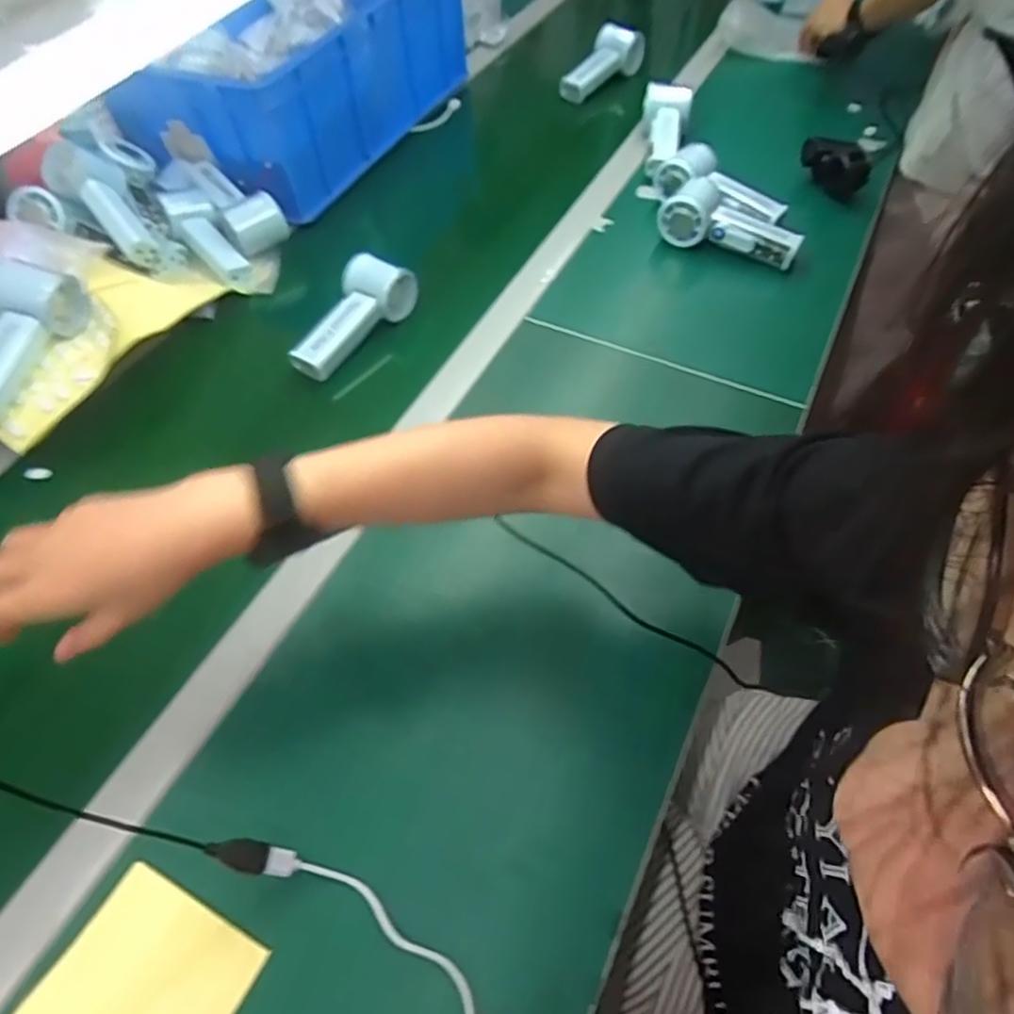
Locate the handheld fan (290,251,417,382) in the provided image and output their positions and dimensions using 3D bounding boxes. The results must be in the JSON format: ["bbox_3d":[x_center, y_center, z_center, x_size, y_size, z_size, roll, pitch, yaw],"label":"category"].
[{"bbox_3d":[-0.159,-0.195,0.659,0.064,0.050,0.147,29,62,22],"label":"handheld fan"}]

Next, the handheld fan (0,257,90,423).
[{"bbox_3d":[-0.449,-0.145,0.587,0.072,0.047,0.155,11,70,11],"label":"handheld fan"}]

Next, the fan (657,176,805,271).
[{"bbox_3d":[0.241,-0.304,0.720,0.150,0.058,0.047,20,57,-1],"label":"fan"}]

